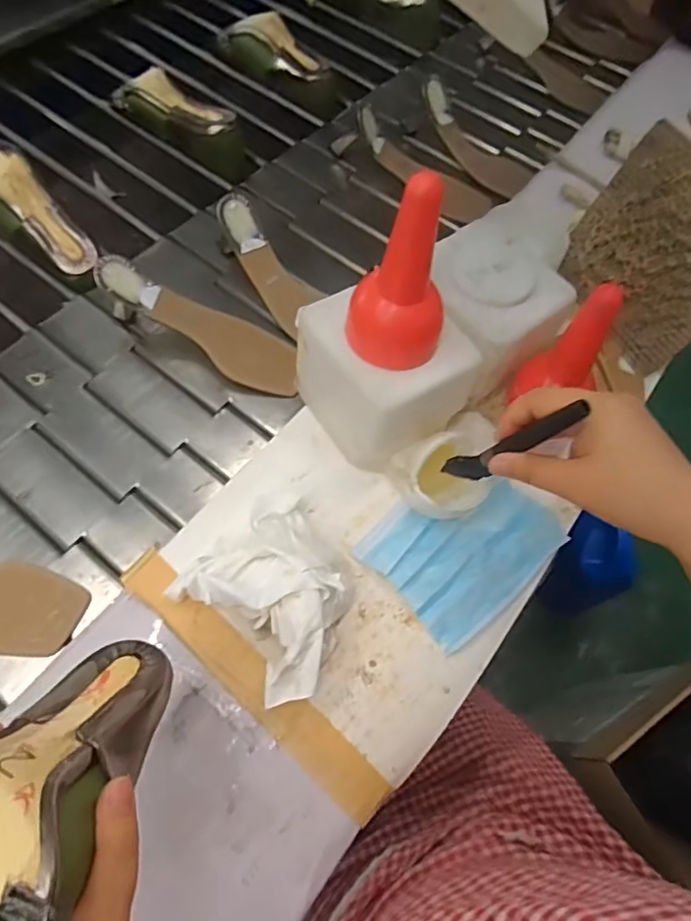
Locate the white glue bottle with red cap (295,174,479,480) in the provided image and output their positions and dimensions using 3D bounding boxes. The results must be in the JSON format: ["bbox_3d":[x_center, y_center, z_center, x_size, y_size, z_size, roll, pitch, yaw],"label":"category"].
[{"bbox_3d":[0.036,-0.096,0.427,0.107,0.218,0.118,-29,69,-19],"label":"white glue bottle with red cap"}]

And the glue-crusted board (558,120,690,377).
[{"bbox_3d":[0.299,-0.199,0.541,0.011,0.159,0.167,-19,66,-34],"label":"glue-crusted board"}]

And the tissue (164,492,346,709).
[{"bbox_3d":[-0.047,0.096,0.423,0.131,0.053,0.120,42,67,16],"label":"tissue"}]

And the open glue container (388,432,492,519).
[{"bbox_3d":[0.085,0.013,0.472,0.077,0.053,0.066,-14,65,-12],"label":"open glue container"}]

